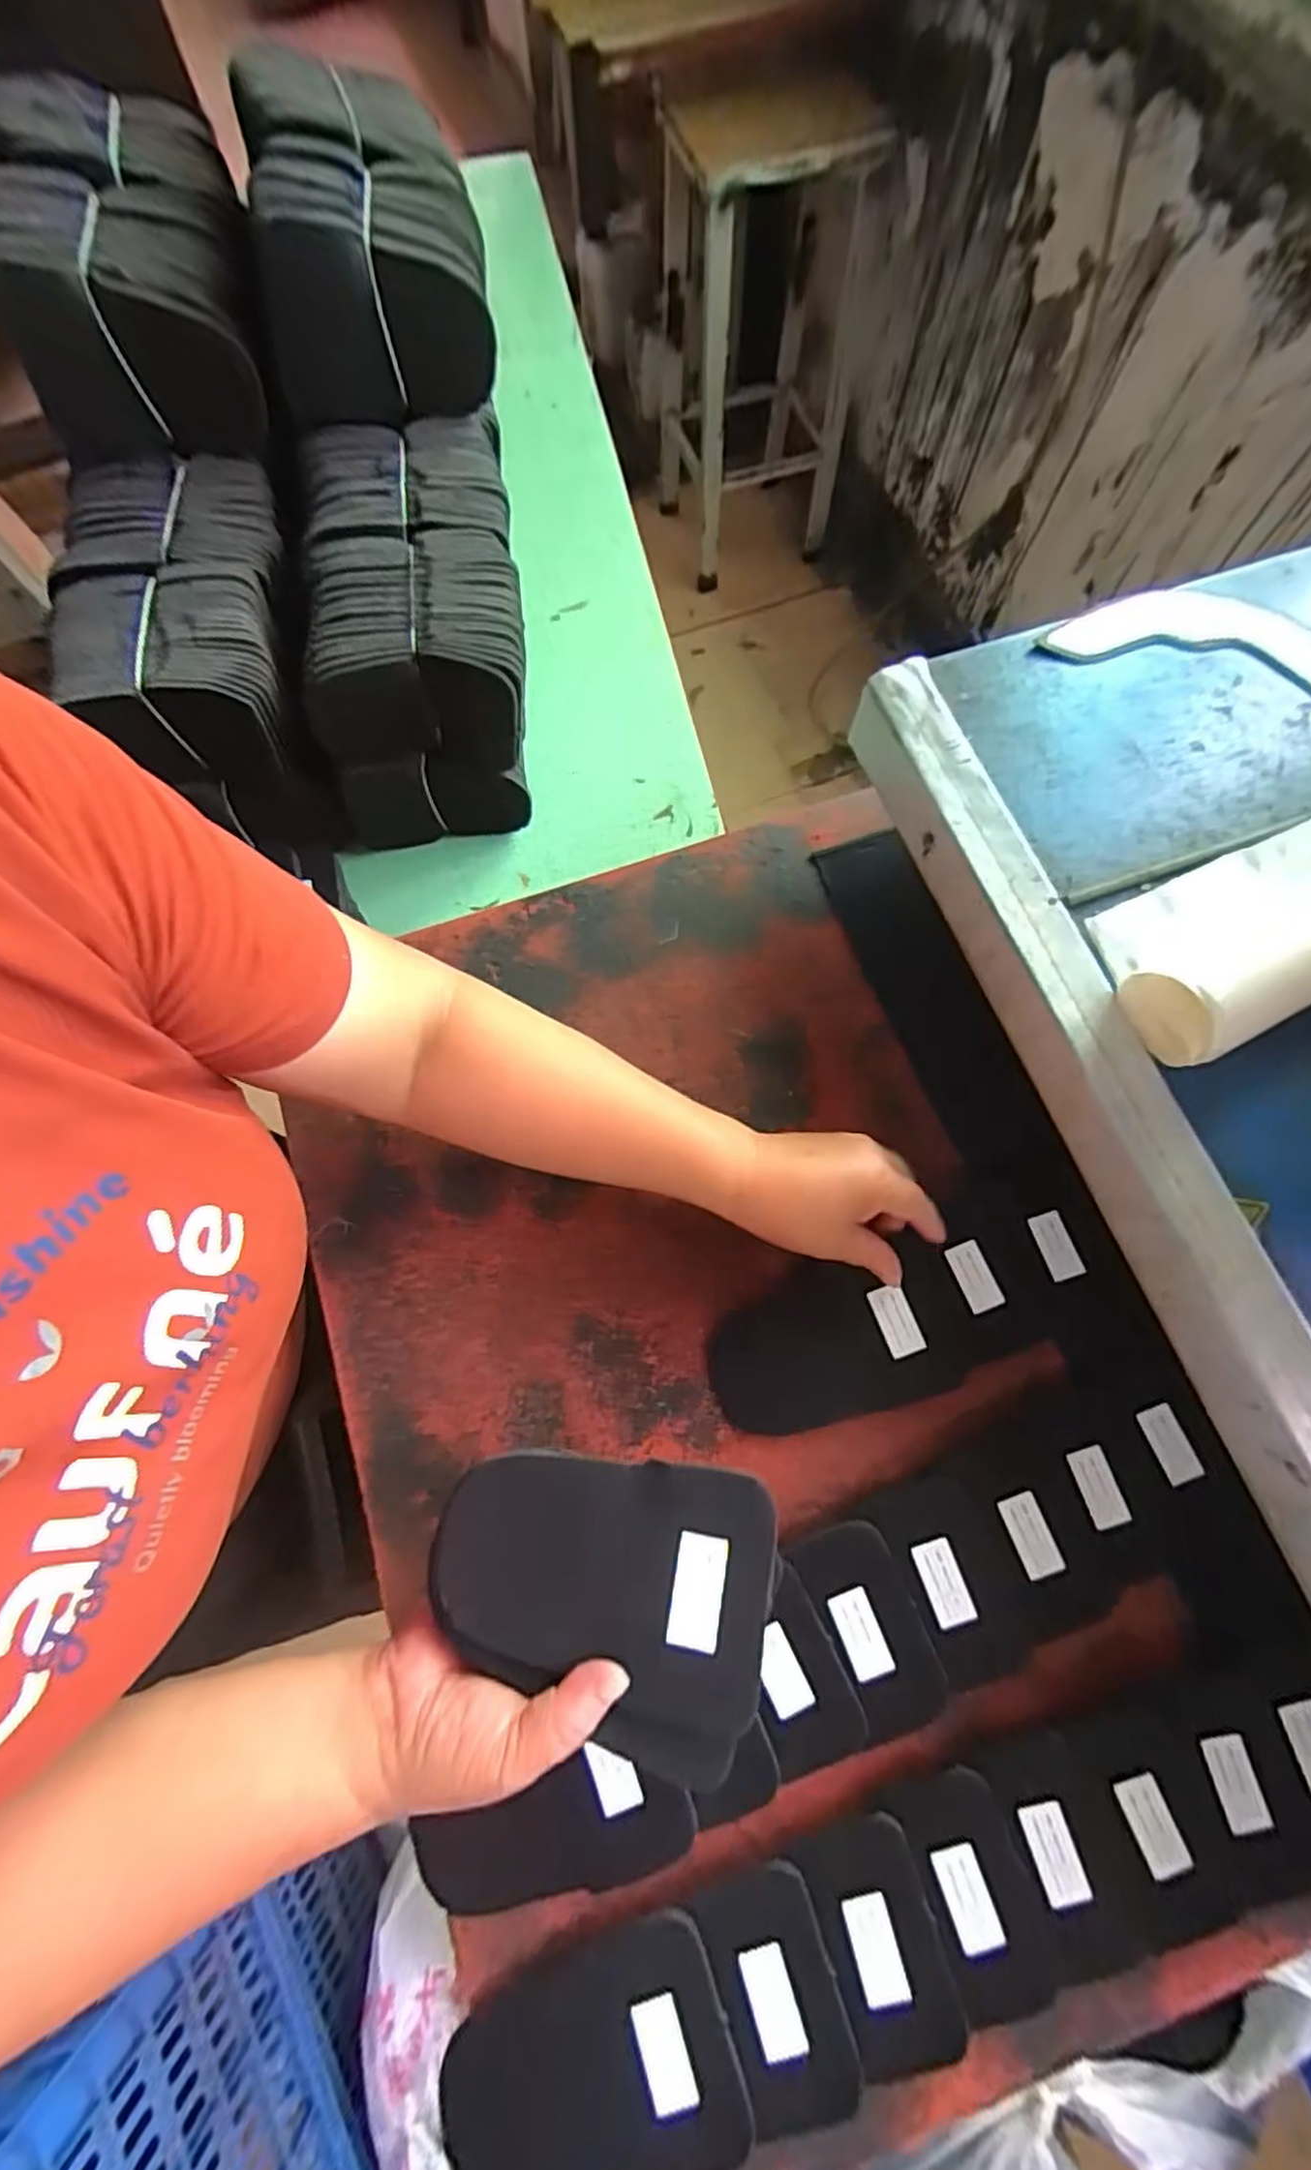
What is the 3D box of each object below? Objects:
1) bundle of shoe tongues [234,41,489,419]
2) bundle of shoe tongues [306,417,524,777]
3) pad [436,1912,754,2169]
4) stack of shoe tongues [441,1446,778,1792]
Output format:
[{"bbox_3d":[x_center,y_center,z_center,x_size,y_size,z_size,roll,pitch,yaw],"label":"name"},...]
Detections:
[{"bbox_3d":[-0.204,-0.614,0.518,0.146,0.114,0.196,-9,72,-1],"label":"bundle of shoe tongues"},{"bbox_3d":[-0.179,-0.367,0.539,0.159,0.097,0.241,-4,73,0],"label":"bundle of shoe tongues"},{"bbox_3d":[-0.031,0.481,0.338,0.141,0.009,0.095,-22,73,-5],"label":"pad"},{"bbox_3d":[-0.024,0.220,0.307,0.143,0.009,0.107,8,73,4],"label":"stack of shoe tongues"}]

